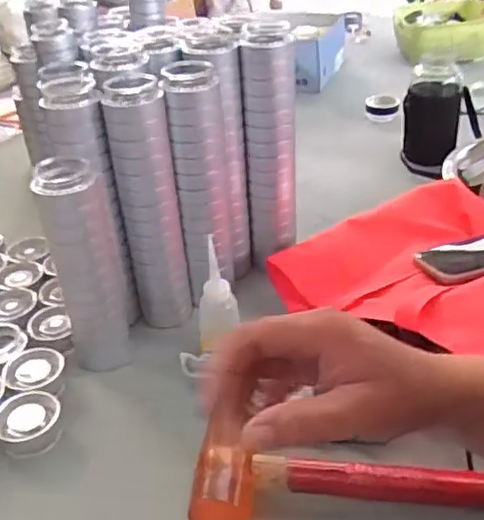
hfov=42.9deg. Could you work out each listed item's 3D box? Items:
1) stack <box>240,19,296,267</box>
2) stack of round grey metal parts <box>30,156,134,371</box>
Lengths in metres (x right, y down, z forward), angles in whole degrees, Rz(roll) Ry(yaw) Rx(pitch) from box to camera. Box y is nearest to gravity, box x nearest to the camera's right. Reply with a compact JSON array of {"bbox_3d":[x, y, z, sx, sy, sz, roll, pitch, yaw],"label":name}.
[{"bbox_3d":[0.037,-0.150,0.763,0.059,0.264,0.055,0,33,7],"label":"stack"},{"bbox_3d":[-0.178,0.002,0.694,0.069,0.223,0.064,-10,33,-7],"label":"stack of round grey metal parts"}]

